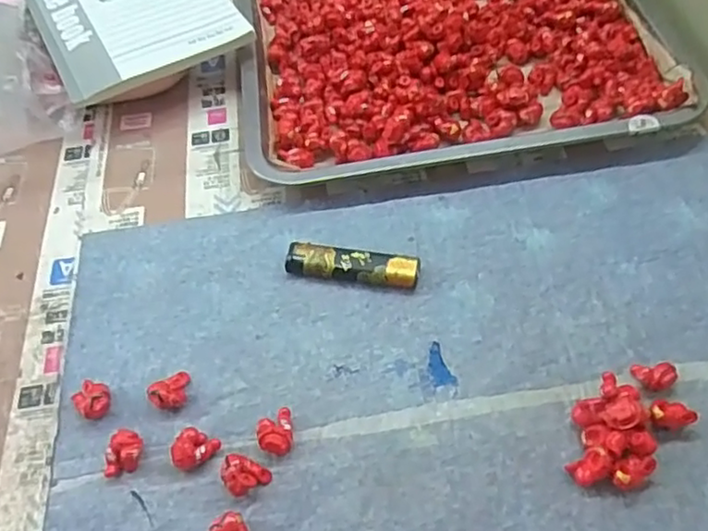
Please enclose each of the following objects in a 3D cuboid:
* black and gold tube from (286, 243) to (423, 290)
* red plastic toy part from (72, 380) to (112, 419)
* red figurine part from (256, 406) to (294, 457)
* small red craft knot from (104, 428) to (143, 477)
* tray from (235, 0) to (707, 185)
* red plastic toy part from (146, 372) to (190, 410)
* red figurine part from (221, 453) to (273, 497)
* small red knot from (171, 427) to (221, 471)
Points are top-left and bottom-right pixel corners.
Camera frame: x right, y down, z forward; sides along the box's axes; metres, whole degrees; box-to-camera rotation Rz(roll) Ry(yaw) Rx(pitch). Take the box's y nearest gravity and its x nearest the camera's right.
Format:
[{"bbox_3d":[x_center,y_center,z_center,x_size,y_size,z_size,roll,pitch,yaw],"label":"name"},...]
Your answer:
[{"bbox_3d":[-0.001,0.000,0.388,0.081,0.012,0.020,9,58,10],"label":"black and gold tube"},{"bbox_3d":[-0.142,0.073,0.351,0.017,0.015,0.018,-2,57,3],"label":"red plastic toy part"},{"bbox_3d":[-0.041,0.086,0.334,0.017,0.014,0.025,-9,56,-2],"label":"red figurine part"},{"bbox_3d":[-0.120,0.097,0.334,0.018,0.013,0.025,22,61,18],"label":"small red craft knot"},{"bbox_3d":[0.070,-0.183,0.498,0.312,0.029,0.274,-8,56,-1],"label":"tray"},{"bbox_3d":[-0.099,0.068,0.349,0.015,0.017,0.023,38,67,25],"label":"red plastic toy part"},{"bbox_3d":[-0.055,0.106,0.322,0.021,0.013,0.018,18,60,16],"label":"red figurine part"},{"bbox_3d":[-0.082,0.096,0.332,0.019,0.012,0.020,-2,57,3],"label":"small red knot"}]

